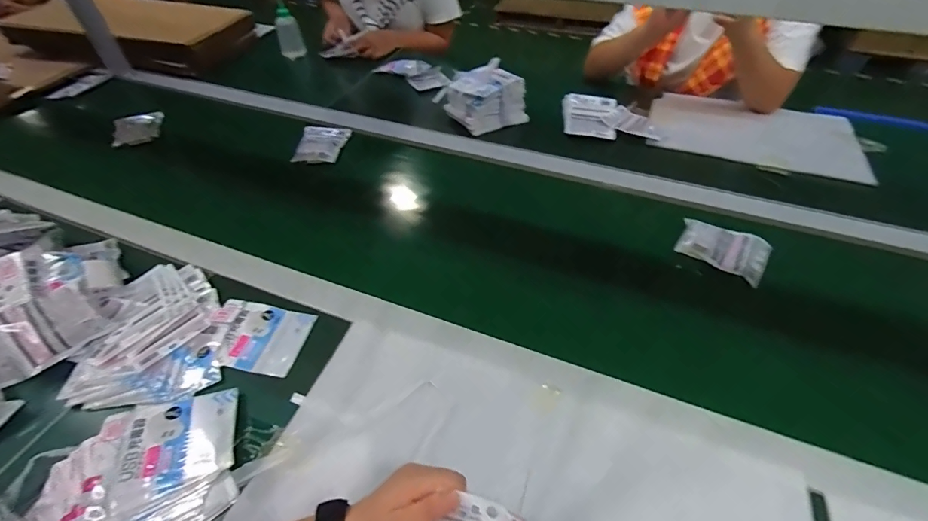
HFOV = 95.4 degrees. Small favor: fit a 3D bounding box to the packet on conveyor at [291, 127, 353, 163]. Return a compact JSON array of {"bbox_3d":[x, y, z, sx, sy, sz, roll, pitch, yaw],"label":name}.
[{"bbox_3d":[-0.307,-0.244,0.902,0.097,0.022,0.124,3,48,4],"label":"packet on conveyor"}]

